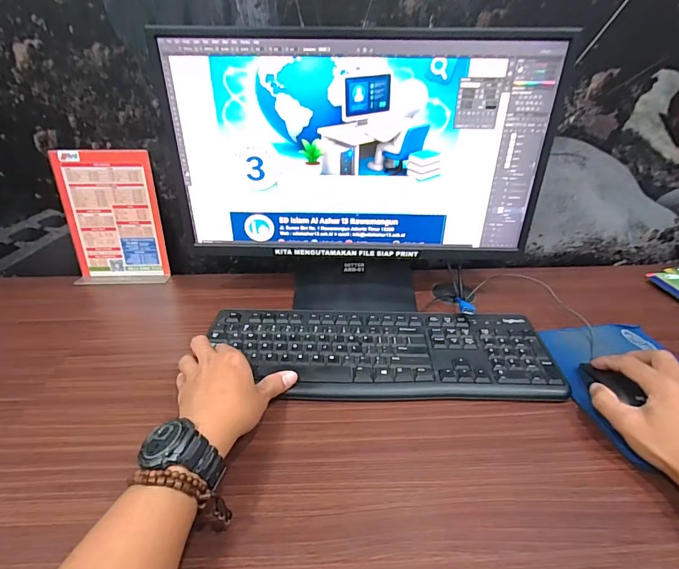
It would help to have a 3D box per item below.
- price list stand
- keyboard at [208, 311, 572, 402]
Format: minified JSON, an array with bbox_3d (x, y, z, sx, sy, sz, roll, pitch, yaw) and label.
[{"bbox_3d":[-0.373,-0.103,0.640,0.149,0.208,0.047,-1,31,-2],"label":"price list stand"},{"bbox_3d":[0.046,0.082,0.497,0.420,0.015,0.155,3,31,6],"label":"keyboard"}]

